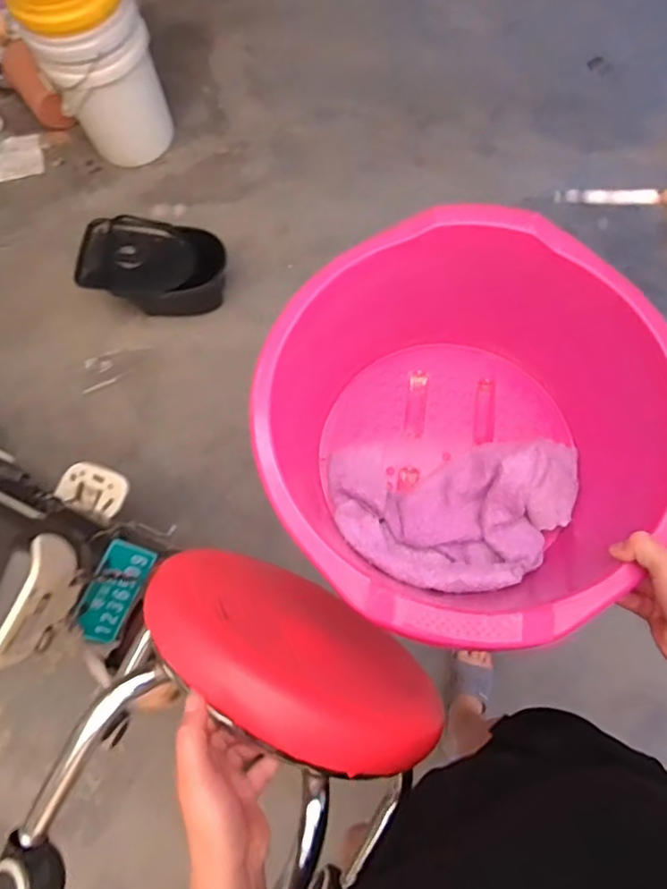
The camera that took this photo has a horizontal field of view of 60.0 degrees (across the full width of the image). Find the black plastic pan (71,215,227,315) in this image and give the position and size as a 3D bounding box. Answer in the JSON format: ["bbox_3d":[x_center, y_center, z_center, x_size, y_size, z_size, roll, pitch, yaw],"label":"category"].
[{"bbox_3d":[-0.513,-0.515,1.680,0.389,0.160,0.245,3,71,8],"label":"black plastic pan"}]

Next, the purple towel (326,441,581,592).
[{"bbox_3d":[0.136,0.072,0.626,0.270,0.064,0.165,-2,71,6],"label":"purple towel"}]

